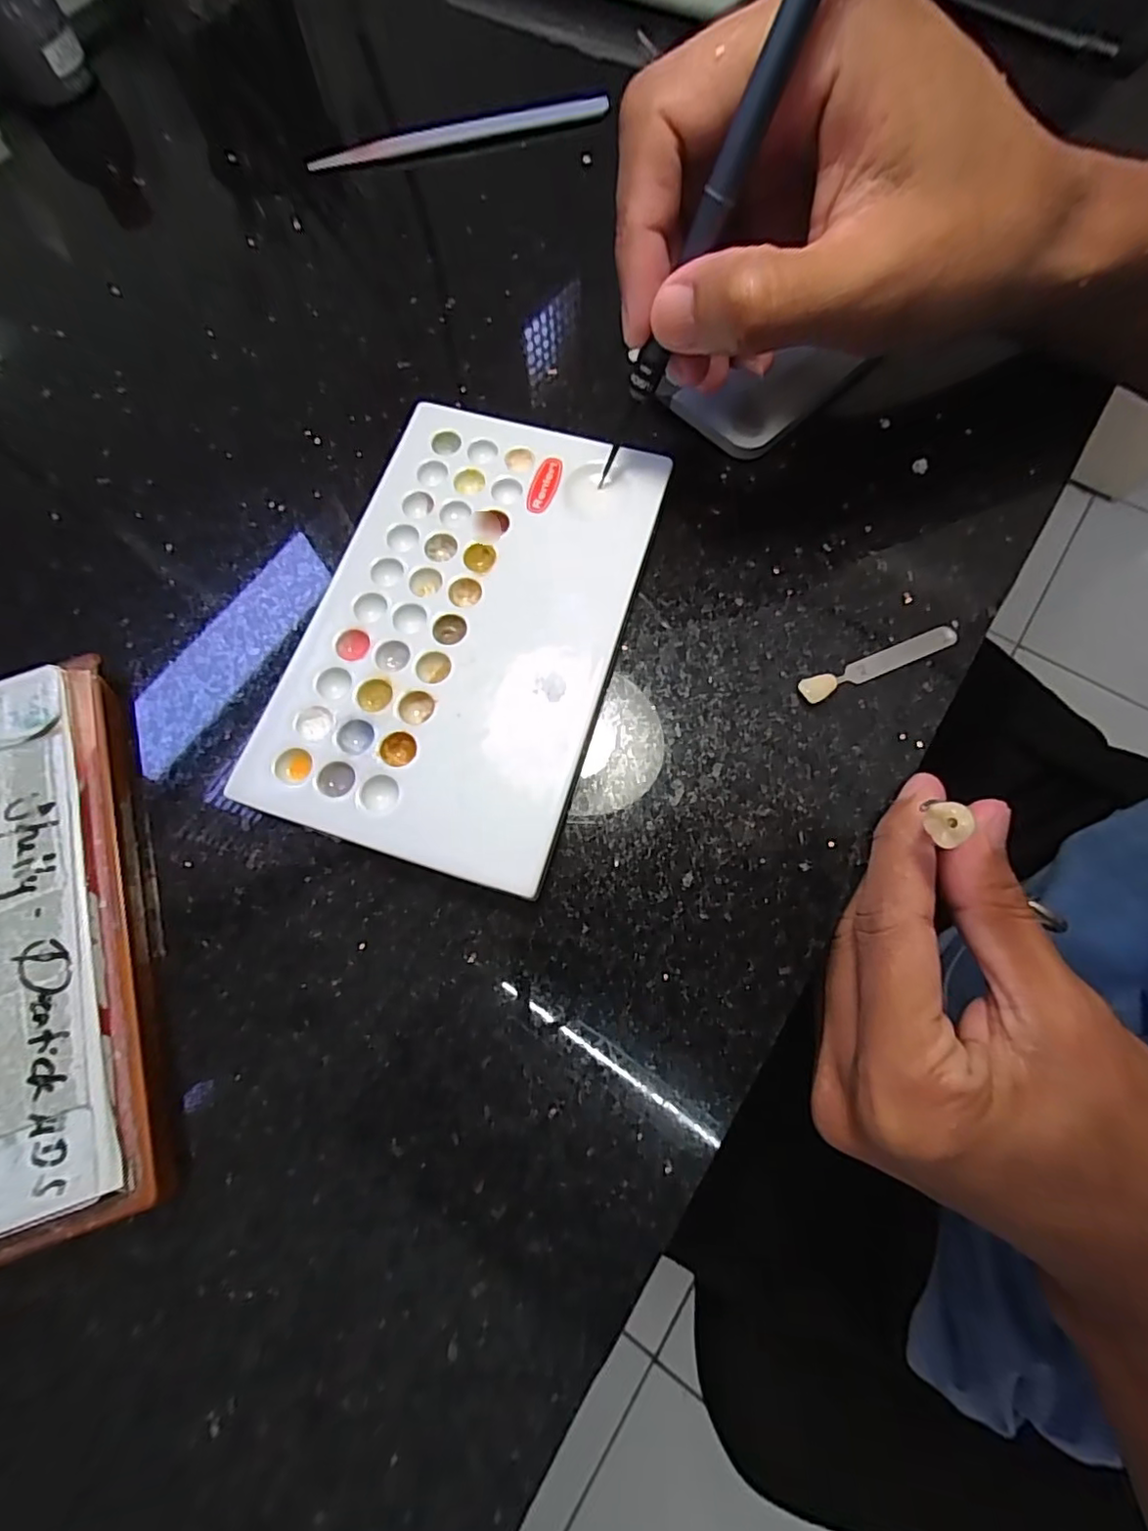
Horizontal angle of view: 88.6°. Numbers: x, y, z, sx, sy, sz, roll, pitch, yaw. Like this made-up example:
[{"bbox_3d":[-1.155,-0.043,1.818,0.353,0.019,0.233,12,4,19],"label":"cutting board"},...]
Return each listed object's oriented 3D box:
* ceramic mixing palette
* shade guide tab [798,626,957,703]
[{"bbox_3d":[-0.033,-0.046,0.187,0.094,0.012,0.151,17,73,5],"label":"ceramic mixing palette"},{"bbox_3d":[0.096,-0.032,0.186,0.055,0.004,0.008,-23,73,-6],"label":"shade guide tab"}]

